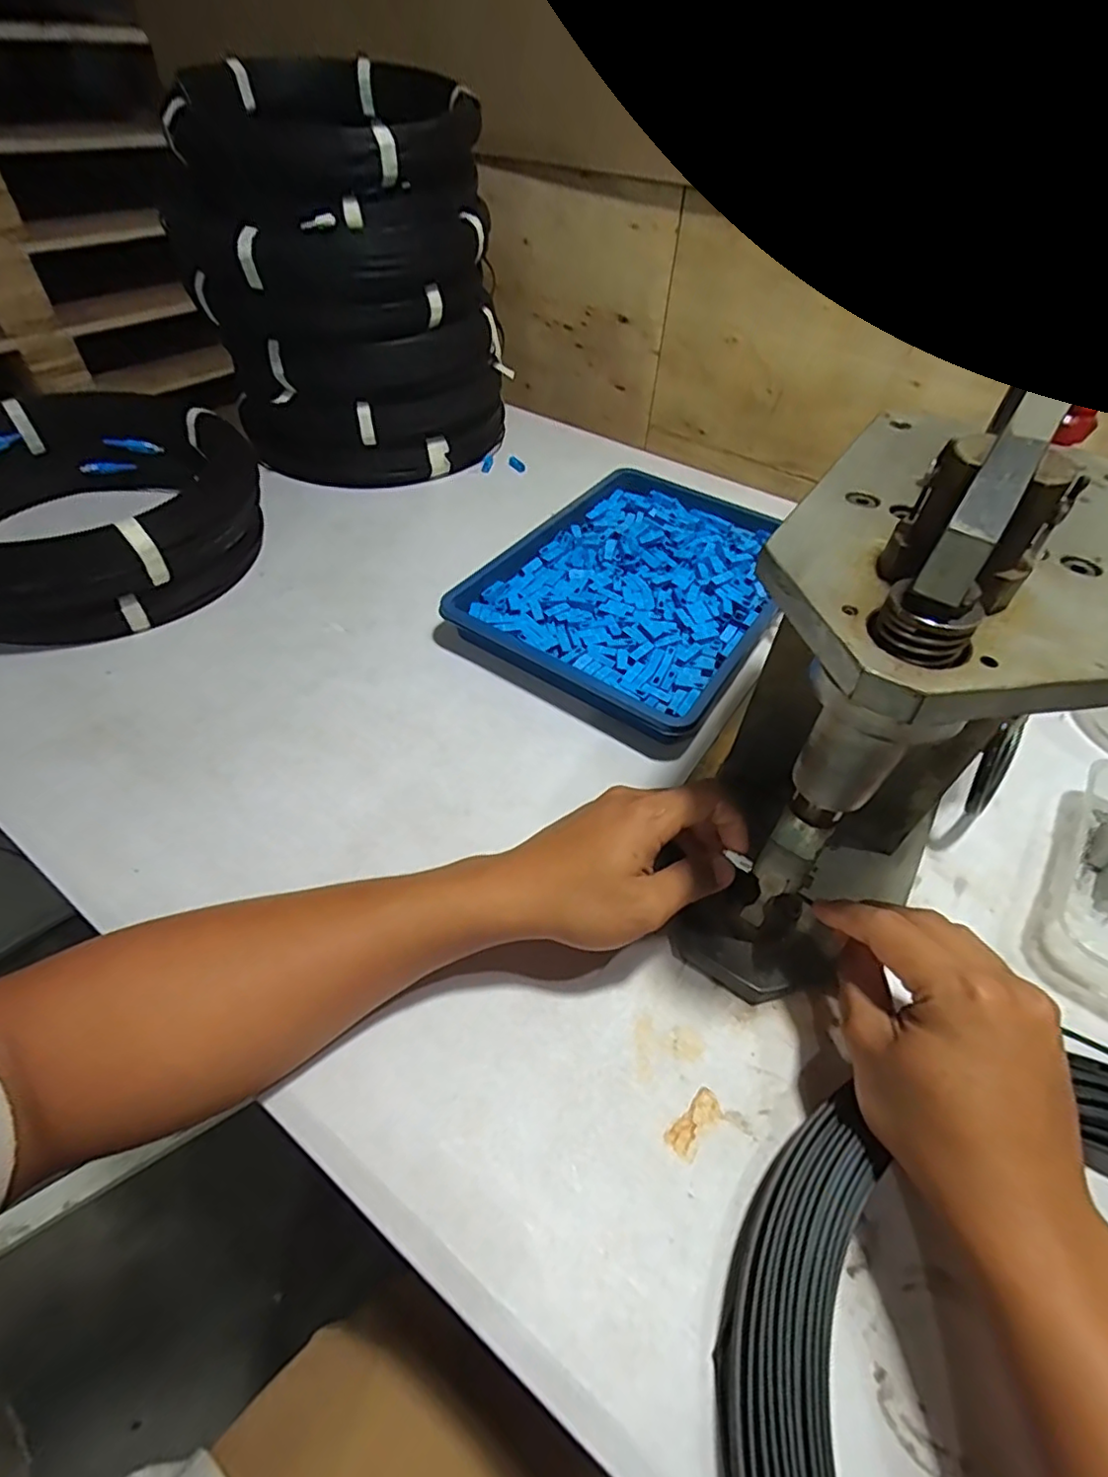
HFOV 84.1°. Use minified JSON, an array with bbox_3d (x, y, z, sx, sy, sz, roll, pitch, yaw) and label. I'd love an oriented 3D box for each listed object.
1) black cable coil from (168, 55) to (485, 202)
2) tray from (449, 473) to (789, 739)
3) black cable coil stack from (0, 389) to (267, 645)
[{"bbox_3d":[-0.205,-0.587,0.583,0.257,0.071,0.292,-2,49,-5],"label":"black cable coil"},{"bbox_3d":[0.090,-0.149,0.578,0.234,0.038,0.320,28,53,20],"label":"tray"},{"bbox_3d":[-0.427,-0.199,0.551,0.285,0.103,0.275,29,54,20],"label":"black cable coil stack"}]

